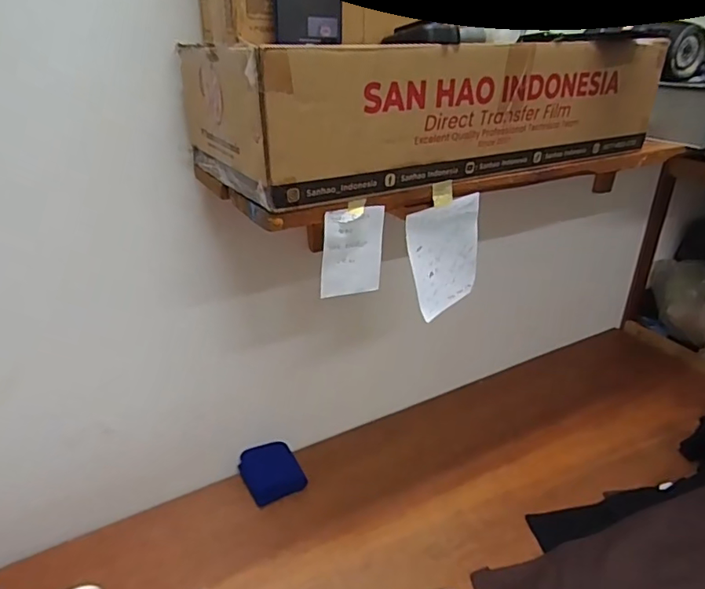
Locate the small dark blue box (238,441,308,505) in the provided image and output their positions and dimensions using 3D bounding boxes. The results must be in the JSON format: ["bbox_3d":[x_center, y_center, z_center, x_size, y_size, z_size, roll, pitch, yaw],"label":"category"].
[{"bbox_3d":[-0.164,0.361,1.054,0.116,0.043,0.119,-14,31,-25],"label":"small dark blue box"}]

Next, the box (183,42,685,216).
[{"bbox_3d":[0.122,-0.266,0.717,0.635,0.147,0.265,-12,33,-23],"label":"box"}]

